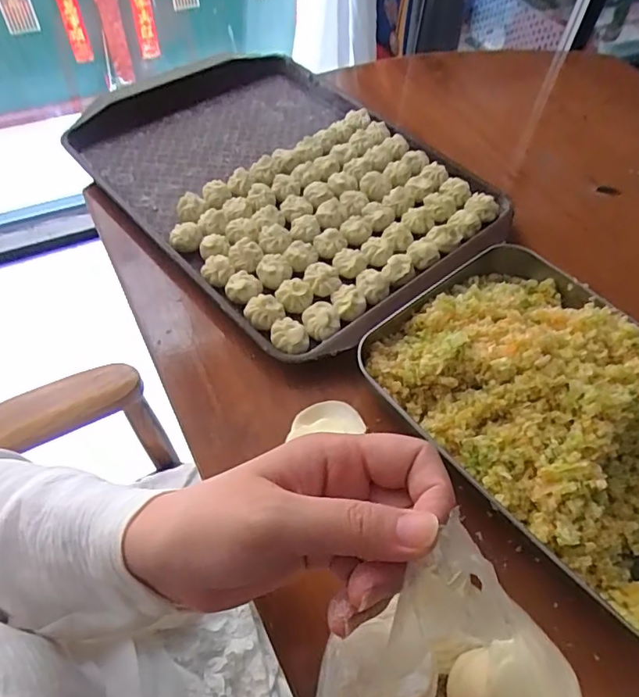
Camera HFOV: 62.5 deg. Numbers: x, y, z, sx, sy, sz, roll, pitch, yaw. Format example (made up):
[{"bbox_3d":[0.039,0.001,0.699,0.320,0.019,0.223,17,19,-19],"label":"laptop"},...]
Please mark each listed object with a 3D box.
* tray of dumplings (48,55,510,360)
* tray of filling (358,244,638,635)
[{"bbox_3d":[-0.039,-0.181,0.526,0.294,0.035,0.414,-34,64,-24],"label":"tray of dumplings"},{"bbox_3d":[0.172,0.032,0.358,0.197,0.059,0.249,-33,63,-24],"label":"tray of filling"}]

